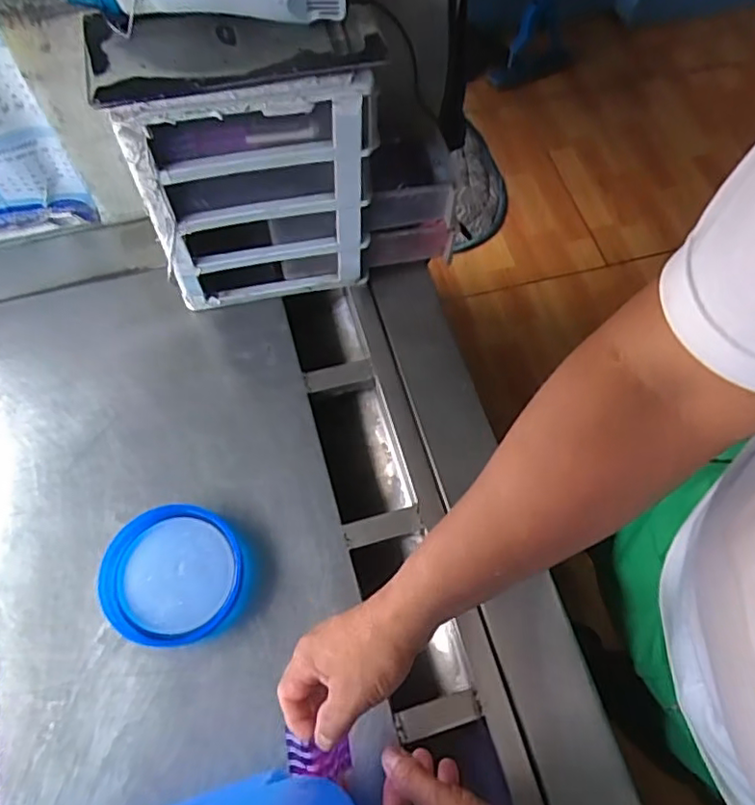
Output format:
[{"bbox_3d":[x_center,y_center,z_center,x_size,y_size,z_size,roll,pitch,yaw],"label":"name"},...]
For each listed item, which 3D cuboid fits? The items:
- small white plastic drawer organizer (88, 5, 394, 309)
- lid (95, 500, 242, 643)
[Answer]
[{"bbox_3d":[-0.118,-0.225,0.597,0.238,0.258,0.118,-8,66,-6],"label":"small white plastic drawer organizer"},{"bbox_3d":[-0.193,0.160,0.556,0.123,0.019,0.121,1,66,-2],"label":"lid"}]

